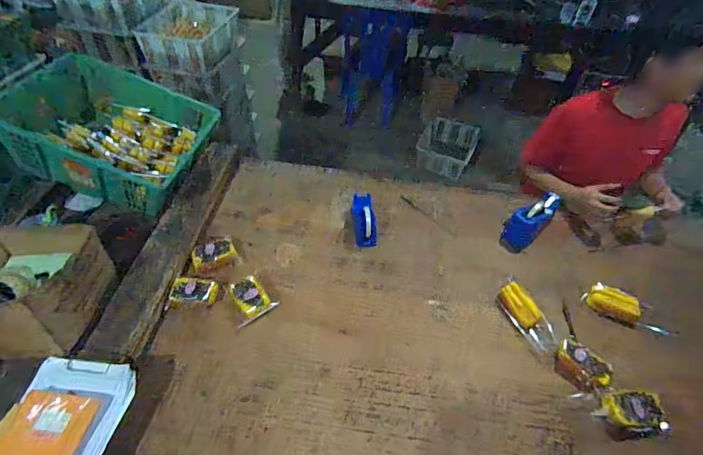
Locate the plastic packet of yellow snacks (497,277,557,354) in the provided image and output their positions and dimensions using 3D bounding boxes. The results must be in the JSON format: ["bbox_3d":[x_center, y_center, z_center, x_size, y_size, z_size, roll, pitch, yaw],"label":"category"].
[{"bbox_3d":[0.465,0.233,1.050,0.082,0.042,0.200,-18,51,-19],"label":"plastic packet of yellow snacks"}]

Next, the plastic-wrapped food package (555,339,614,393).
[{"bbox_3d":[0.553,0.336,0.962,0.124,0.042,0.095,37,55,26],"label":"plastic-wrapped food package"}]

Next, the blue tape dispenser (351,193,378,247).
[{"bbox_3d":[0.042,-0.037,1.234,0.072,0.102,0.161,-5,48,-9],"label":"blue tape dispenser"}]

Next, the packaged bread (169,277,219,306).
[{"bbox_3d":[-0.406,0.166,1.035,0.111,0.032,0.073,3,47,-1],"label":"packaged bread"}]

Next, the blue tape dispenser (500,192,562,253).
[{"bbox_3d":[0.567,-0.022,1.253,0.180,0.110,0.087,-31,58,-27],"label":"blue tape dispenser"}]

